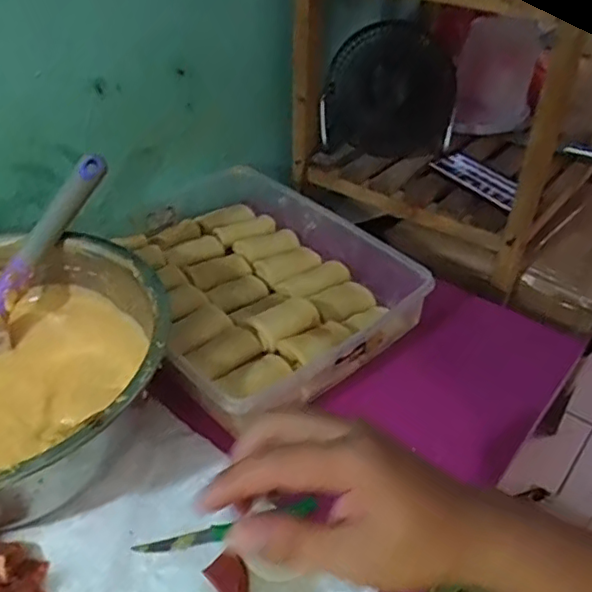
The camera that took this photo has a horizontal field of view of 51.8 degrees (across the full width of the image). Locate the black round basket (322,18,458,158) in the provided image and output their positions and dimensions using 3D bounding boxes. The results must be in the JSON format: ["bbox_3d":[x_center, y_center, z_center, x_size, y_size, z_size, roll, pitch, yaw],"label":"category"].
[{"bbox_3d":[0.144,-0.319,0.971,0.193,0.206,0.146,1,39,1],"label":"black round basket"}]

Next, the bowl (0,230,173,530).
[{"bbox_3d":[-0.259,0.065,0.553,0.303,0.116,0.255,14,41,16],"label":"bowl"}]

